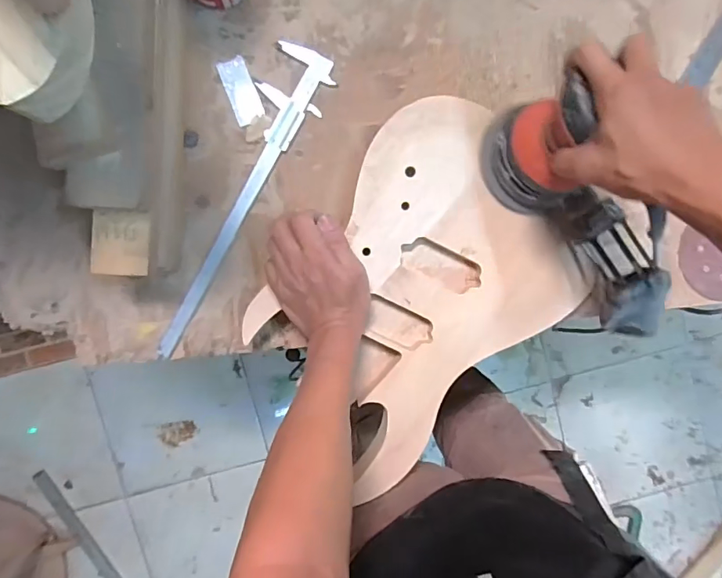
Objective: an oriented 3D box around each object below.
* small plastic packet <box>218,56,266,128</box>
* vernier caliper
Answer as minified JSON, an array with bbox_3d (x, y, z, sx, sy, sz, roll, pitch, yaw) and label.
[{"bbox_3d":[-0.137,-0.227,0.549,0.033,0.004,0.073,-21,96,-1],"label":"small plastic packet"},{"bbox_3d":[-0.146,-0.099,0.558,0.066,0.015,0.393,28,94,-5],"label":"vernier caliper"}]

